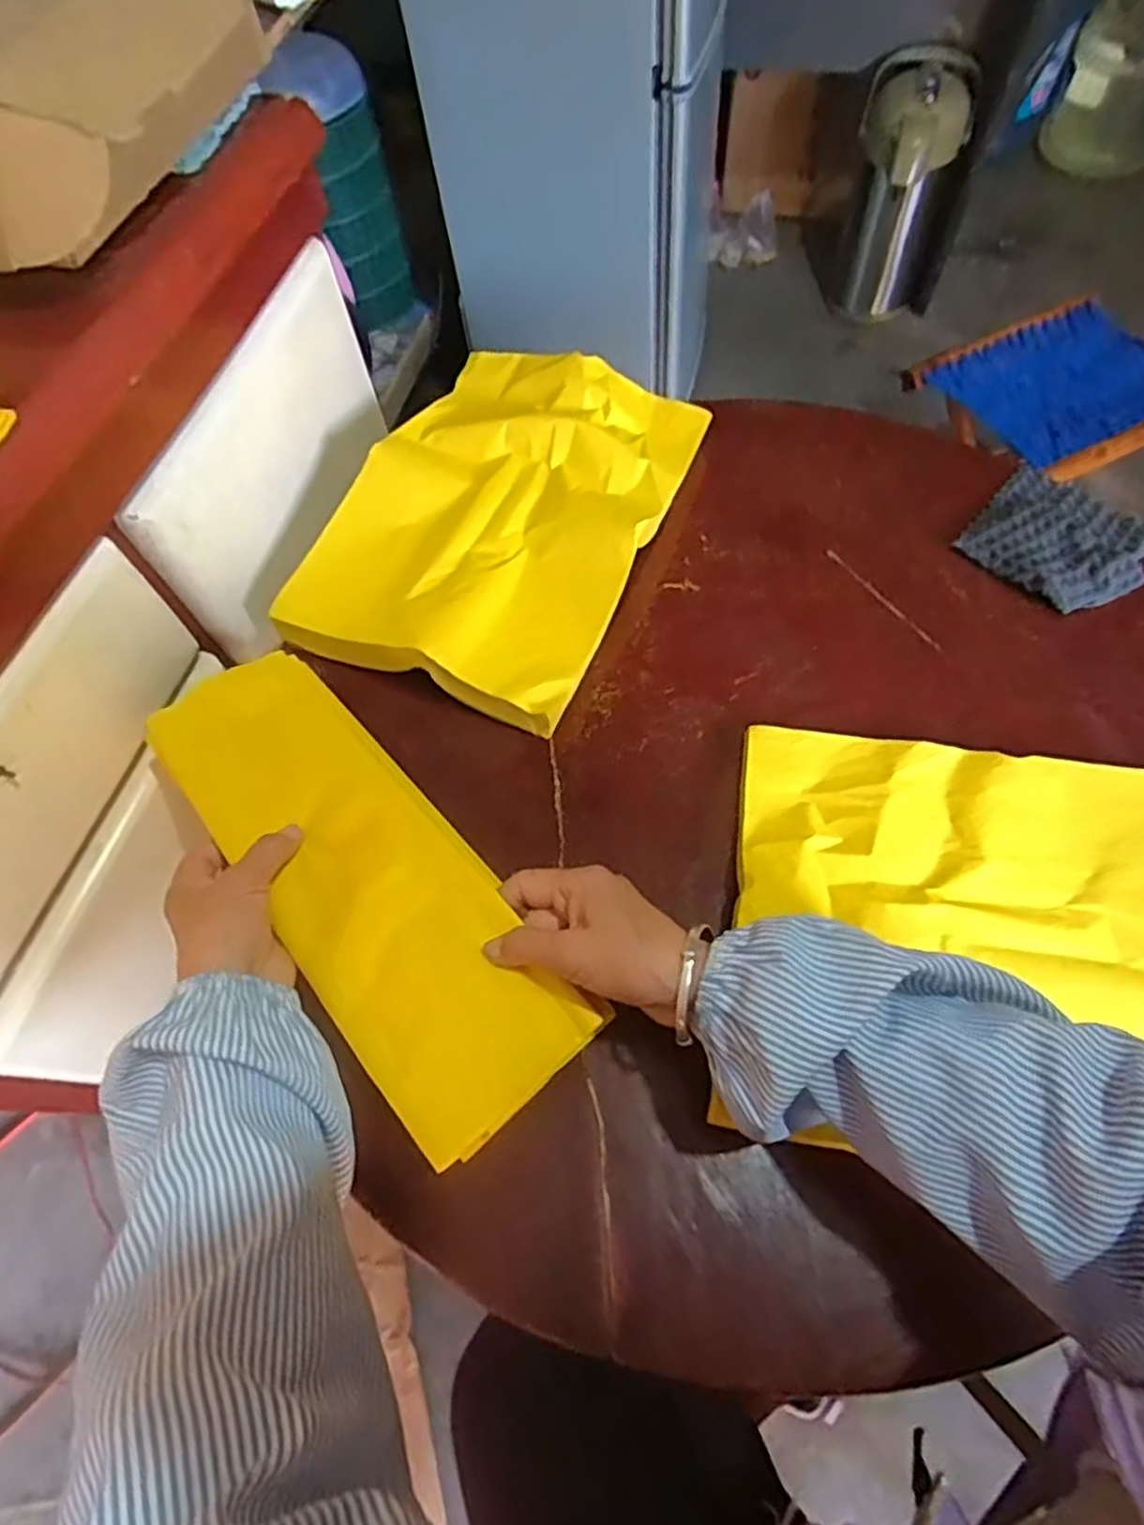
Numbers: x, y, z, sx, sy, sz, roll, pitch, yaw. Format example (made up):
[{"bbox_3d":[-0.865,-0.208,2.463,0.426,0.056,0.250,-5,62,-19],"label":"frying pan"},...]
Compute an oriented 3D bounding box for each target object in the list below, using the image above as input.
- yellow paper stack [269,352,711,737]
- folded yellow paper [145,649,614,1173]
[{"bbox_3d":[-0.061,-0.215,0.640,0.261,0.048,0.357,20,66,12],"label":"yellow paper stack"},{"bbox_3d":[-0.134,0.063,0.459,0.120,0.017,0.341,-39,69,-12],"label":"folded yellow paper"}]

